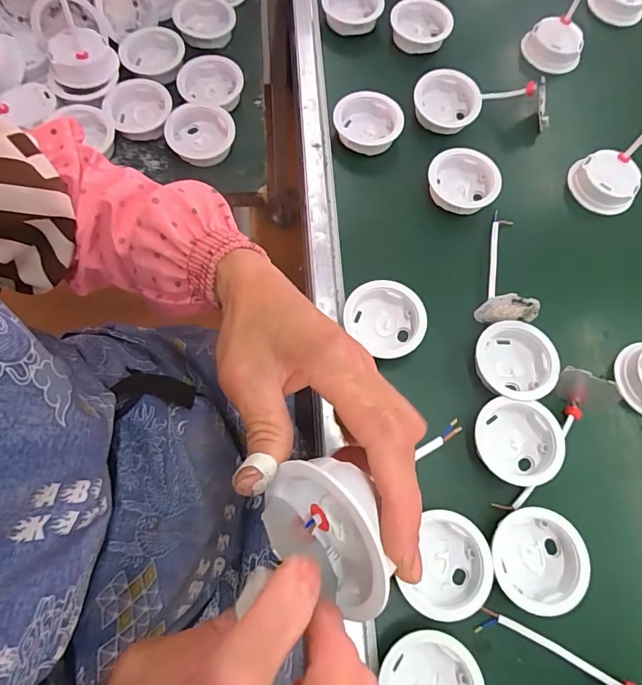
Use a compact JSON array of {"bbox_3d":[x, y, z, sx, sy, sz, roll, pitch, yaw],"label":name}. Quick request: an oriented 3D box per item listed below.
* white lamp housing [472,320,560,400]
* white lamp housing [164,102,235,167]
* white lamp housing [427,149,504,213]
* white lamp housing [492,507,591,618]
[{"bbox_3d":[0.175,0.018,0.392,0.070,0.017,0.070,1,70,-3],"label":"white lamp housing"},{"bbox_3d":[-0.130,-0.231,0.476,0.065,0.026,0.060,16,70,2],"label":"white lamp housing"},{"bbox_3d":[0.147,-0.166,0.452,0.070,0.022,0.069,0,71,-1],"label":"white lamp housing"},{"bbox_3d":[0.169,0.168,0.338,0.064,0.020,0.071,3,70,-2],"label":"white lamp housing"}]

